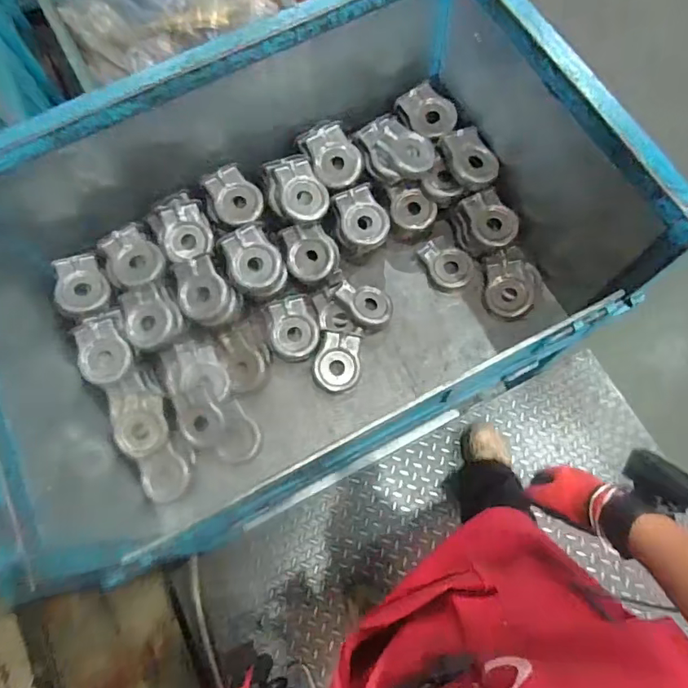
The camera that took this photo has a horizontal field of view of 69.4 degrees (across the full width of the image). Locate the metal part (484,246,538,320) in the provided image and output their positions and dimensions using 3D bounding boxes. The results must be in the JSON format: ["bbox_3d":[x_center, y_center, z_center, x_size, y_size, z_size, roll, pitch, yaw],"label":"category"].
[{"bbox_3d":[0.353,-0.128,1.055,0.105,0.031,0.147,-4,84,8],"label":"metal part"}]

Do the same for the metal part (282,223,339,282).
[{"bbox_3d":[-0.066,-0.187,1.020,0.103,0.032,0.114,-7,102,1],"label":"metal part"}]

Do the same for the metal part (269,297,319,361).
[{"bbox_3d":[-0.103,-0.030,1.018,0.094,0.031,0.126,-16,89,-12],"label":"metal part"}]

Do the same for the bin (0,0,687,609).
[{"bbox_3d":[-0.092,-0.178,0.915,0.994,0.435,0.746,-25,73,-6],"label":"bin"}]

